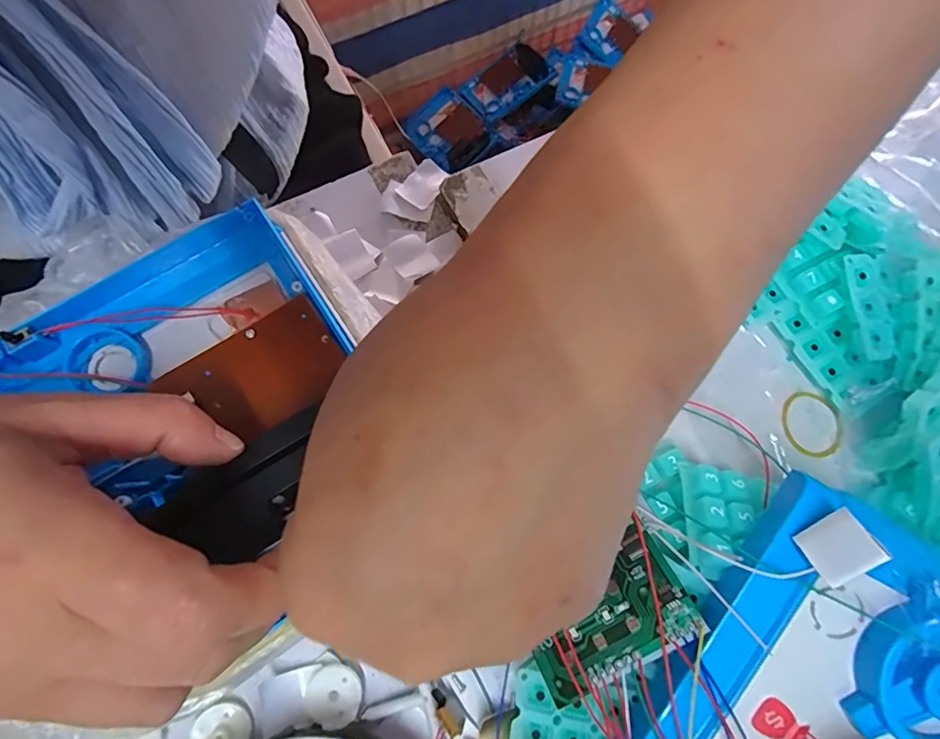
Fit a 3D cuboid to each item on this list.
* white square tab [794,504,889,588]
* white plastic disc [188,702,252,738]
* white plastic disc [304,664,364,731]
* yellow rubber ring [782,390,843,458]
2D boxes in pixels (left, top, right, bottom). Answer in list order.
[{"bbox_3d":[0.123,0.060,0.169,0.021,0.004,0.019,-49,41,27],"label":"white square tab"},{"bbox_3d":[-0.105,0.152,0.211,0.023,0.005,0.020,-19,76,-7],"label":"white plastic disc"},{"bbox_3d":[-0.058,0.139,0.214,0.023,0.004,0.023,0,74,-2],"label":"white plastic disc"},{"bbox_3d":[0.169,0.027,0.251,0.025,0.004,0.033,-20,76,4],"label":"yellow rubber ring"}]

